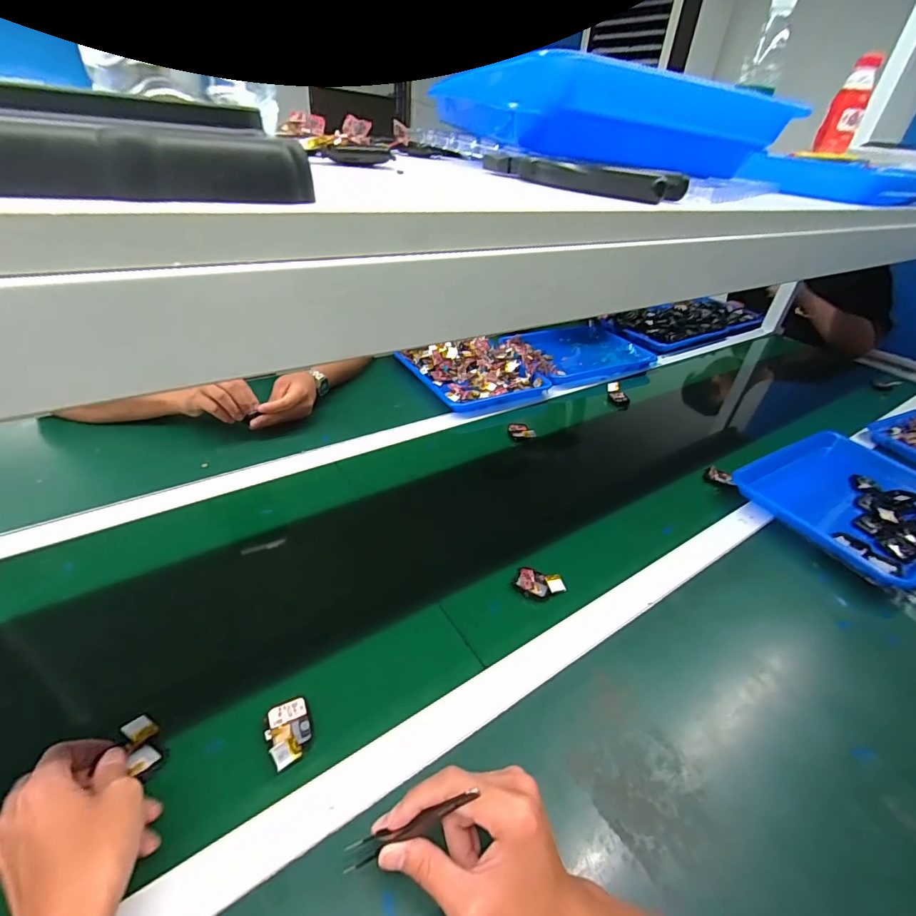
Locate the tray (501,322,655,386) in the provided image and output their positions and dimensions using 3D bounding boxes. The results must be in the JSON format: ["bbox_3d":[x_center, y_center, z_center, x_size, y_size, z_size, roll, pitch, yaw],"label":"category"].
[{"bbox_3d":[0.287,-0.261,1.140,0.342,0.046,0.255,-12,40,-24],"label":"tray"}]

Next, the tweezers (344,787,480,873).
[{"bbox_3d":[-0.034,0.243,0.301,0.106,0.013,0.013,-36,38,13],"label":"tweezers"}]

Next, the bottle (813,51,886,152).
[{"bbox_3d":[0.807,-0.727,0.950,0.066,0.157,0.059,27,42,25],"label":"bottle"}]

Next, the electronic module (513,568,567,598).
[{"bbox_3d":[0.100,0.153,0.564,0.058,0.014,0.036,11,37,6],"label":"electronic module"}]

